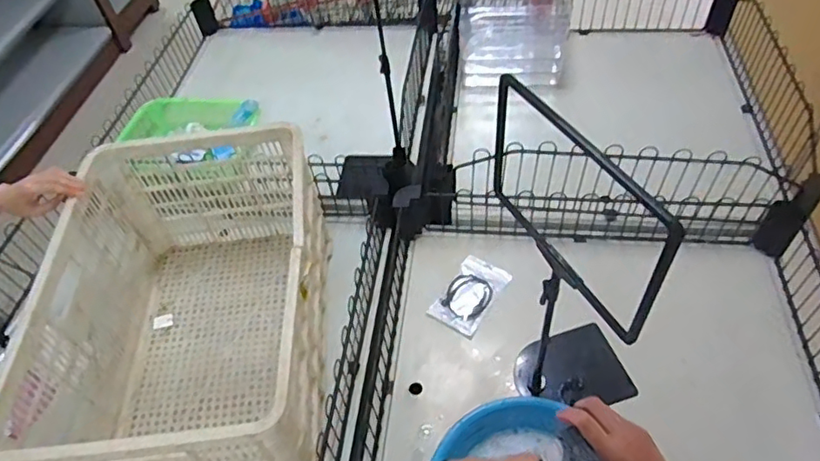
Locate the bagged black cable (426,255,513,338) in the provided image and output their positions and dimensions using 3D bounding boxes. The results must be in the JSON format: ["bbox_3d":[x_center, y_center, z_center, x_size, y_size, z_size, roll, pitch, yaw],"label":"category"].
[{"bbox_3d":[0.124,0.131,1.177,0.110,0.029,0.175,26,57,25],"label":"bagged black cable"}]

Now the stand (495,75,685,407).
[{"bbox_3d":[0.260,0.055,0.838,0.161,0.566,0.294,-27,52,-16],"label":"stand"}]

